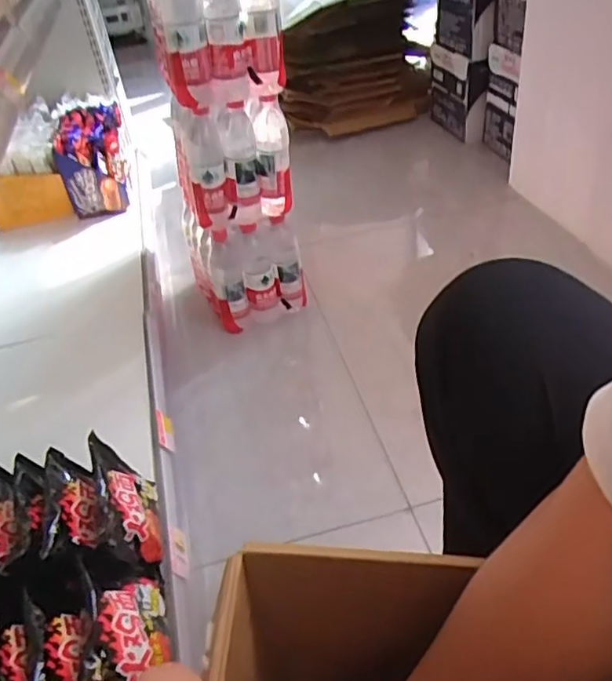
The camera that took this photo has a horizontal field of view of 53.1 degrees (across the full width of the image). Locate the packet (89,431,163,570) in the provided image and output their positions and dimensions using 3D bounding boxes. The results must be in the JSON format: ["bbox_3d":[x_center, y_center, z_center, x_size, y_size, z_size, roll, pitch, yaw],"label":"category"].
[{"bbox_3d":[-0.212,0.192,0.715,0.040,0.114,0.159,-43,40,6],"label":"packet"}]

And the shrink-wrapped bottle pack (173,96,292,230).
[{"bbox_3d":[-0.140,-0.345,1.144,0.198,0.216,0.175,-14,39,-7],"label":"shrink-wrapped bottle pack"}]

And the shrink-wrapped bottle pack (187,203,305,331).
[{"bbox_3d":[-0.134,-0.178,1.278,0.194,0.200,0.212,-20,41,-15],"label":"shrink-wrapped bottle pack"}]

